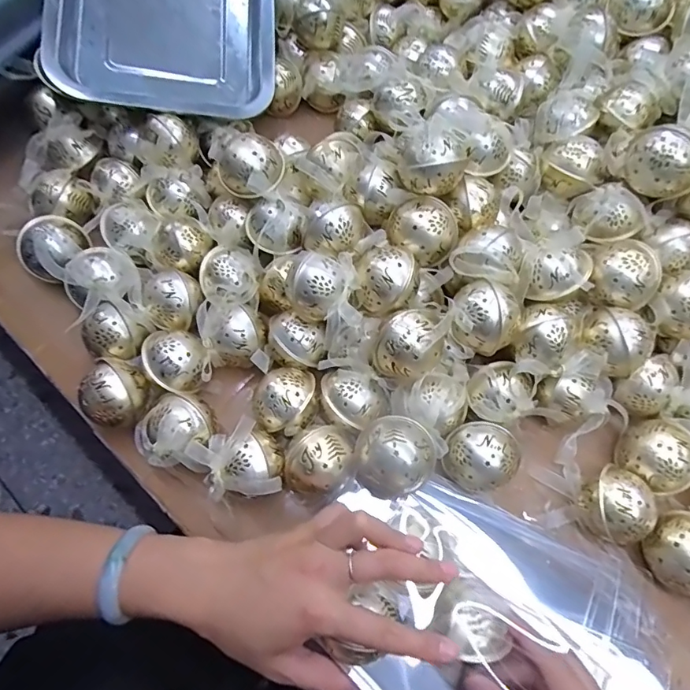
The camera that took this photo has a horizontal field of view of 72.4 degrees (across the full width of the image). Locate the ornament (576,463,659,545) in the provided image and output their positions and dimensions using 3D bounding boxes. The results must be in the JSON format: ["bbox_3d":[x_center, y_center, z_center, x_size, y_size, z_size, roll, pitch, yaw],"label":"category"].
[{"bbox_3d":[0.213,0.126,0.369,0.046,0.042,0.052,-38,73,-15],"label":"ornament"}]

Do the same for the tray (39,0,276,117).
[{"bbox_3d":[-0.183,-0.393,0.499,0.211,0.028,0.313,3,79,-15],"label":"tray"}]

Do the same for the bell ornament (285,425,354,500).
[{"bbox_3d":[-0.018,0.094,0.375,0.048,0.045,0.054,23,69,8],"label":"bell ornament"}]

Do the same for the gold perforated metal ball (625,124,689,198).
[{"bbox_3d":[0.264,-0.149,0.394,0.056,0.053,0.044,33,70,12],"label":"gold perforated metal ball"}]

